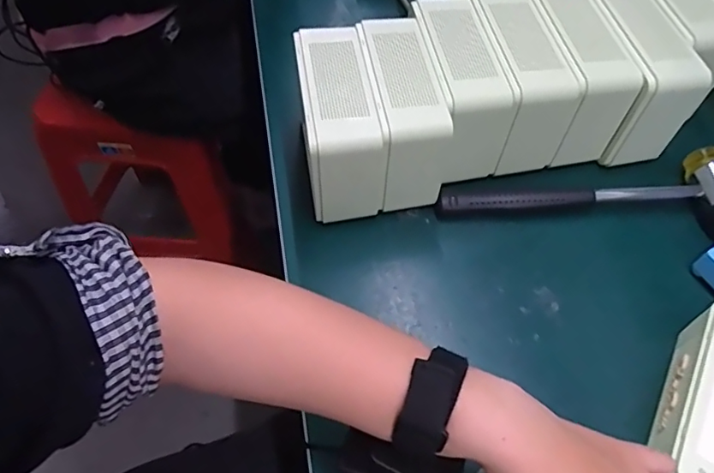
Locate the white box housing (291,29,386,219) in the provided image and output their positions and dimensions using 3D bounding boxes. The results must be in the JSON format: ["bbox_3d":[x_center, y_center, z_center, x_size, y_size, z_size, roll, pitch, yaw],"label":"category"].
[{"bbox_3d":[-0.019,-0.093,0.456,0.060,0.108,0.131,-8,58,-6],"label":"white box housing"}]

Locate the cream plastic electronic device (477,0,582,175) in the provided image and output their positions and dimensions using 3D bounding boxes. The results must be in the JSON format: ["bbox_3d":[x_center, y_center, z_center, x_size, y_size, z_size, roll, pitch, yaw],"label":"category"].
[{"bbox_3d":[0.140,-0.142,0.479,0.058,0.098,0.135,-10,58,-7],"label":"cream plastic electronic device"}]

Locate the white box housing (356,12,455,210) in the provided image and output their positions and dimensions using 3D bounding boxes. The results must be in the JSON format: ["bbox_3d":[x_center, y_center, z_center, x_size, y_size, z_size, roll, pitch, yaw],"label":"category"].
[{"bbox_3d":[0.038,-0.104,0.466,0.052,0.104,0.130,-8,58,-6],"label":"white box housing"}]

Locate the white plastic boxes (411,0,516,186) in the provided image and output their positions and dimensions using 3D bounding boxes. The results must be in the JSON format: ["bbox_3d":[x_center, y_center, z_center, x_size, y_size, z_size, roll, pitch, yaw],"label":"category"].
[{"bbox_3d":[0.087,-0.130,0.469,0.052,0.088,0.139,-8,58,-6],"label":"white plastic boxes"}]

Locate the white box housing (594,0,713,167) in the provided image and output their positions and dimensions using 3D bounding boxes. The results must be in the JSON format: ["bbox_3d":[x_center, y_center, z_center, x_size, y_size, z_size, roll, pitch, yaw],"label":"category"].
[{"bbox_3d":[0.243,-0.149,0.484,0.063,0.096,0.138,-8,58,-6],"label":"white box housing"}]

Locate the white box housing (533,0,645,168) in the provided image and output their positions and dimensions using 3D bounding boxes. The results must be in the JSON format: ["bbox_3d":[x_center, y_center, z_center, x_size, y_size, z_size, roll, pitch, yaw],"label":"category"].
[{"bbox_3d":[0.192,-0.150,0.485,0.057,0.099,0.136,-8,58,-6],"label":"white box housing"}]

